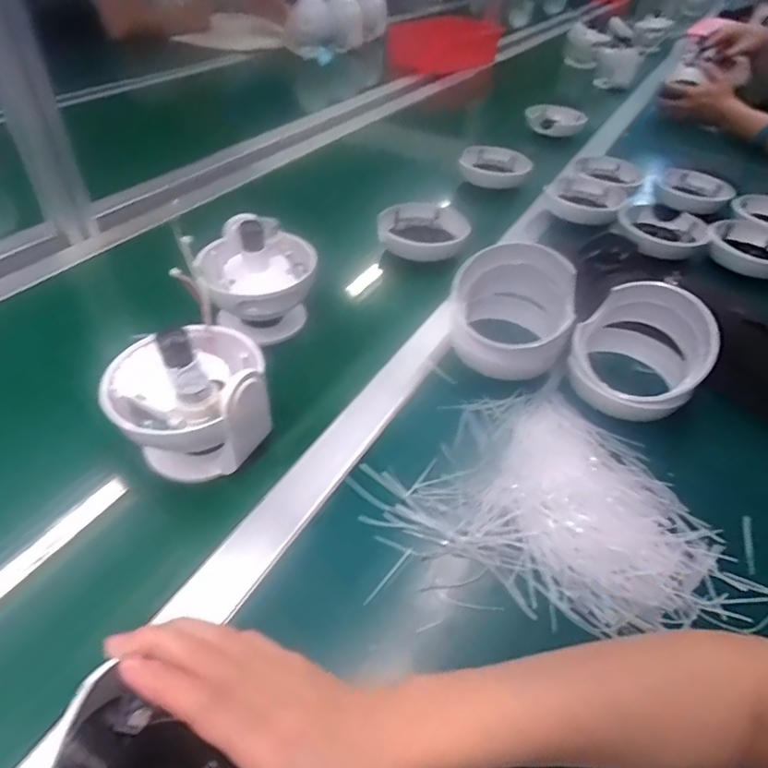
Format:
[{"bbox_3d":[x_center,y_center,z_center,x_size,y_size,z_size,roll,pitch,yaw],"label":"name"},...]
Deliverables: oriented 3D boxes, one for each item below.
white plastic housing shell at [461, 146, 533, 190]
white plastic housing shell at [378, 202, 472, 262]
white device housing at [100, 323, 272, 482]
[{"bbox_3d":[0.190,-0.370,0.897,0.116,0.038,0.110,10,45,5],"label":"white plastic housing shell"},{"bbox_3d":[0.049,-0.199,0.706,0.107,0.040,0.101,9,45,4],"label":"white plastic housing shell"},{"bbox_3d":[-0.155,0.007,0.421,0.114,0.105,0.104,-11,47,-16],"label":"white device housing"}]

